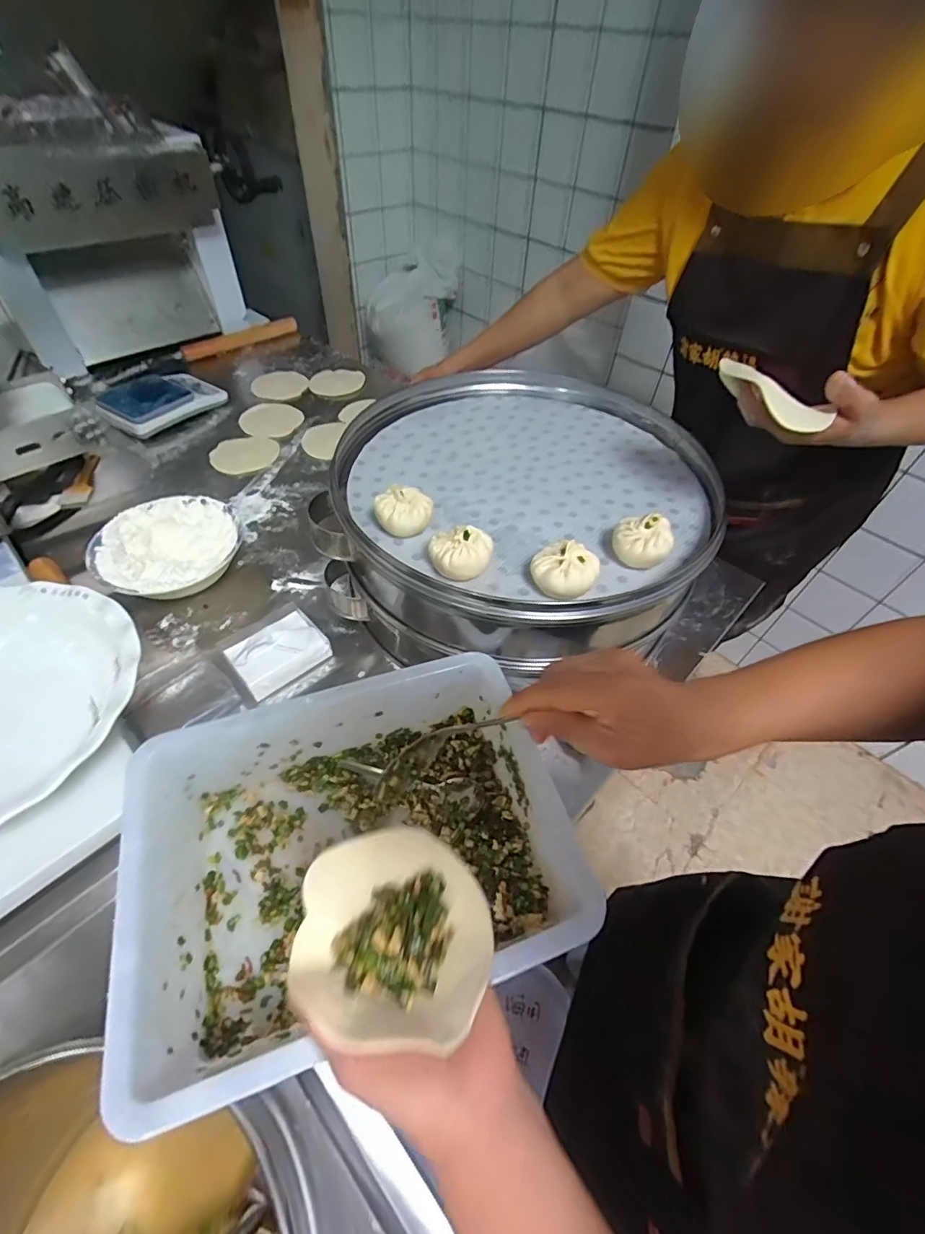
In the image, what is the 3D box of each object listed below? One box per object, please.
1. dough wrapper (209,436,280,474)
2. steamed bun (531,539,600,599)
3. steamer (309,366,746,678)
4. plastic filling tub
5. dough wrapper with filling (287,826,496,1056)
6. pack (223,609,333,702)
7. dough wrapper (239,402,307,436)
[{"bbox_3d":[-0.424,-0.319,0.949,0.125,0.011,0.125,-19,55,-17],"label":"dough wrapper"},{"bbox_3d":[0.111,-0.051,0.524,0.068,0.050,0.065,36,58,23],"label":"steamed bun"},{"bbox_3d":[0.087,-0.157,0.688,0.478,0.163,0.505,27,55,17],"label":"steamer"},{"bbox_3d":[-0.096,0.210,0.456,0.356,0.110,0.270,-14,53,-14],"label":"plastic filling tub"},{"bbox_3d":[-0.041,0.190,0.299,0.116,0.025,0.105,4,51,0],"label":"dough wrapper with filling"},{"bbox_3d":[-0.240,0.040,0.630,0.109,0.046,0.083,-34,61,-26],"label":"pack"},{"bbox_3d":[-0.402,-0.419,1.020,0.124,0.011,0.124,2,51,-2],"label":"dough wrapper"}]

